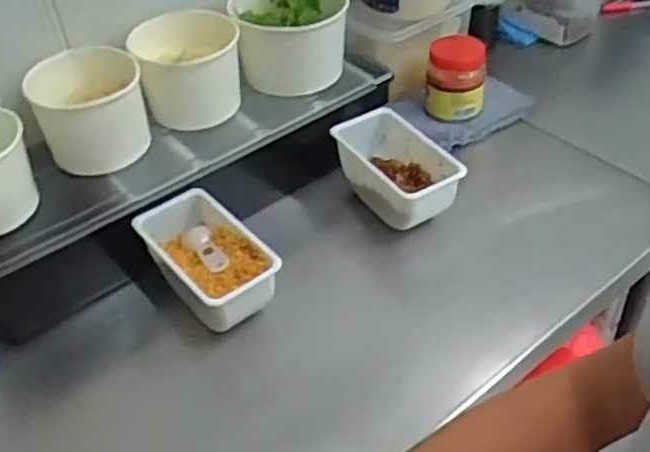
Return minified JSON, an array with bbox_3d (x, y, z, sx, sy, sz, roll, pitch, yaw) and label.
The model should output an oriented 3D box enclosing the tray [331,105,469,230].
[{"bbox_3d":[0.079,-0.056,0.732,0.092,0.060,0.147,-24,45,-19],"label":"tray"}]

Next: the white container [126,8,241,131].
[{"bbox_3d":[-0.136,-0.153,0.723,0.106,0.099,0.084,-13,42,-8],"label":"white container"}]

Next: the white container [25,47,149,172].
[{"bbox_3d":[-0.220,-0.110,0.673,0.100,0.081,0.095,-22,44,-18],"label":"white container"}]

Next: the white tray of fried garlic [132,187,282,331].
[{"bbox_3d":[-0.104,0.031,0.643,0.086,0.056,0.134,-26,46,-22],"label":"white tray of fried garlic"}]

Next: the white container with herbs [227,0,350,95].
[{"bbox_3d":[-0.029,-0.213,0.790,0.129,0.122,0.146,1,42,7],"label":"white container with herbs"}]

